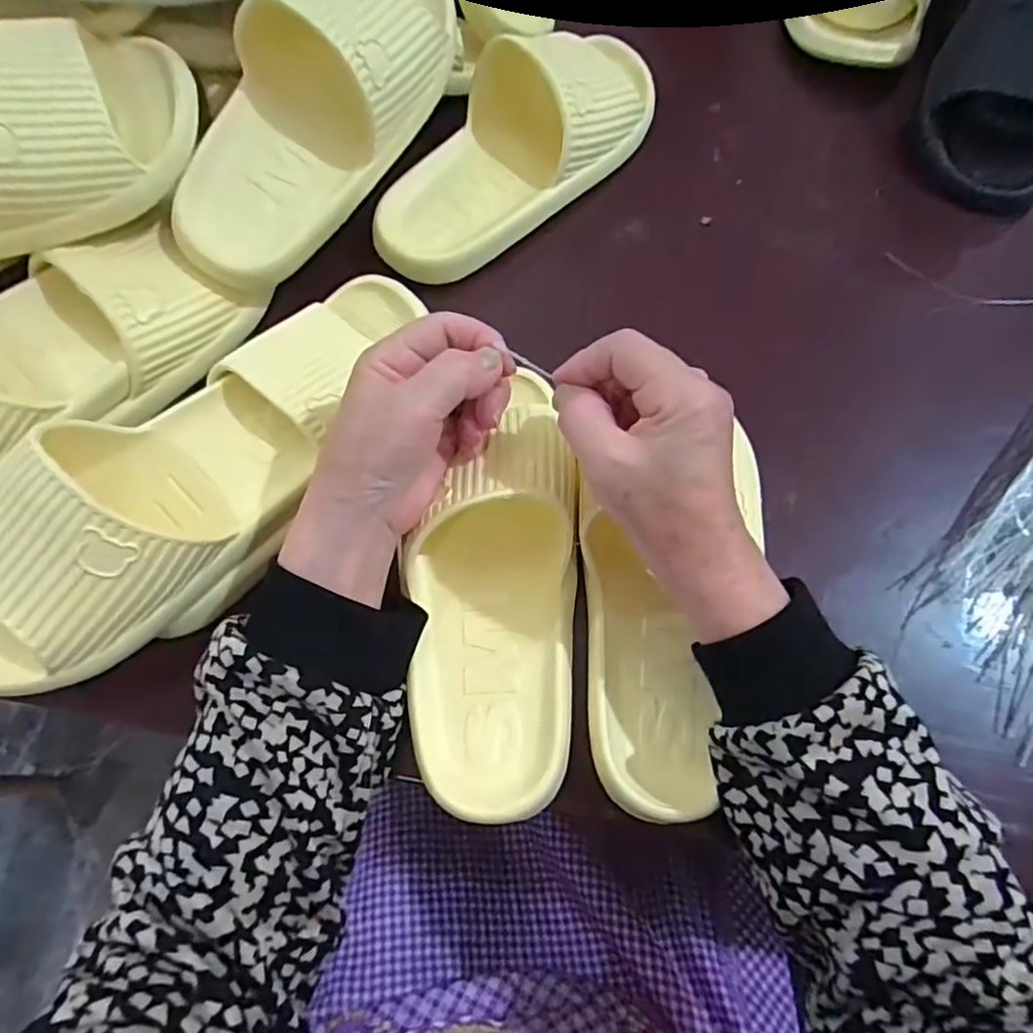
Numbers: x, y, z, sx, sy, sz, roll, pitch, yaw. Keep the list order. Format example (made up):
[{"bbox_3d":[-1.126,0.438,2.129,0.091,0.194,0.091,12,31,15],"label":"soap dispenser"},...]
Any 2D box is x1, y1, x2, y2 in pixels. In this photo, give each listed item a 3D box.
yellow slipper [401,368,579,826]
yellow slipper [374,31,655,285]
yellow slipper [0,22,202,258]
[{"bbox_3d":[-0.012,0.033,0.337,0.090,0.065,0.228,5,82,3],"label":"yellow slipper"},{"bbox_3d":[0.004,-0.273,0.447,0.260,0.064,0.098,-42,75,-12],"label":"yellow slipper"},{"bbox_3d":[-0.308,-0.203,0.357,0.253,0.107,0.078,-34,36,-14],"label":"yellow slipper"}]

